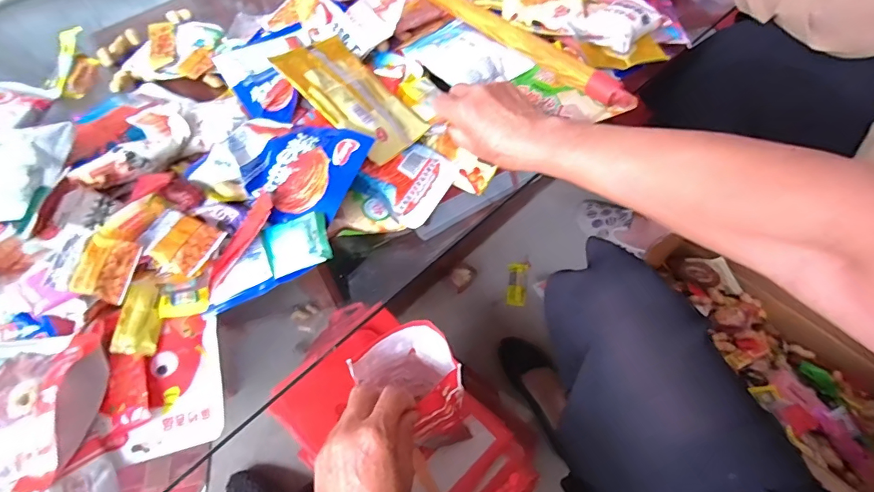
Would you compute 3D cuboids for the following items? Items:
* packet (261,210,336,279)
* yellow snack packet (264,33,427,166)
[{"bbox_3d":[-0.125,-0.001,0.397,0.058,0.010,0.047,-15,79,0],"label":"packet"},{"bbox_3d":[-0.088,-0.161,0.479,0.153,0.014,0.103,44,46,-2],"label":"yellow snack packet"}]

